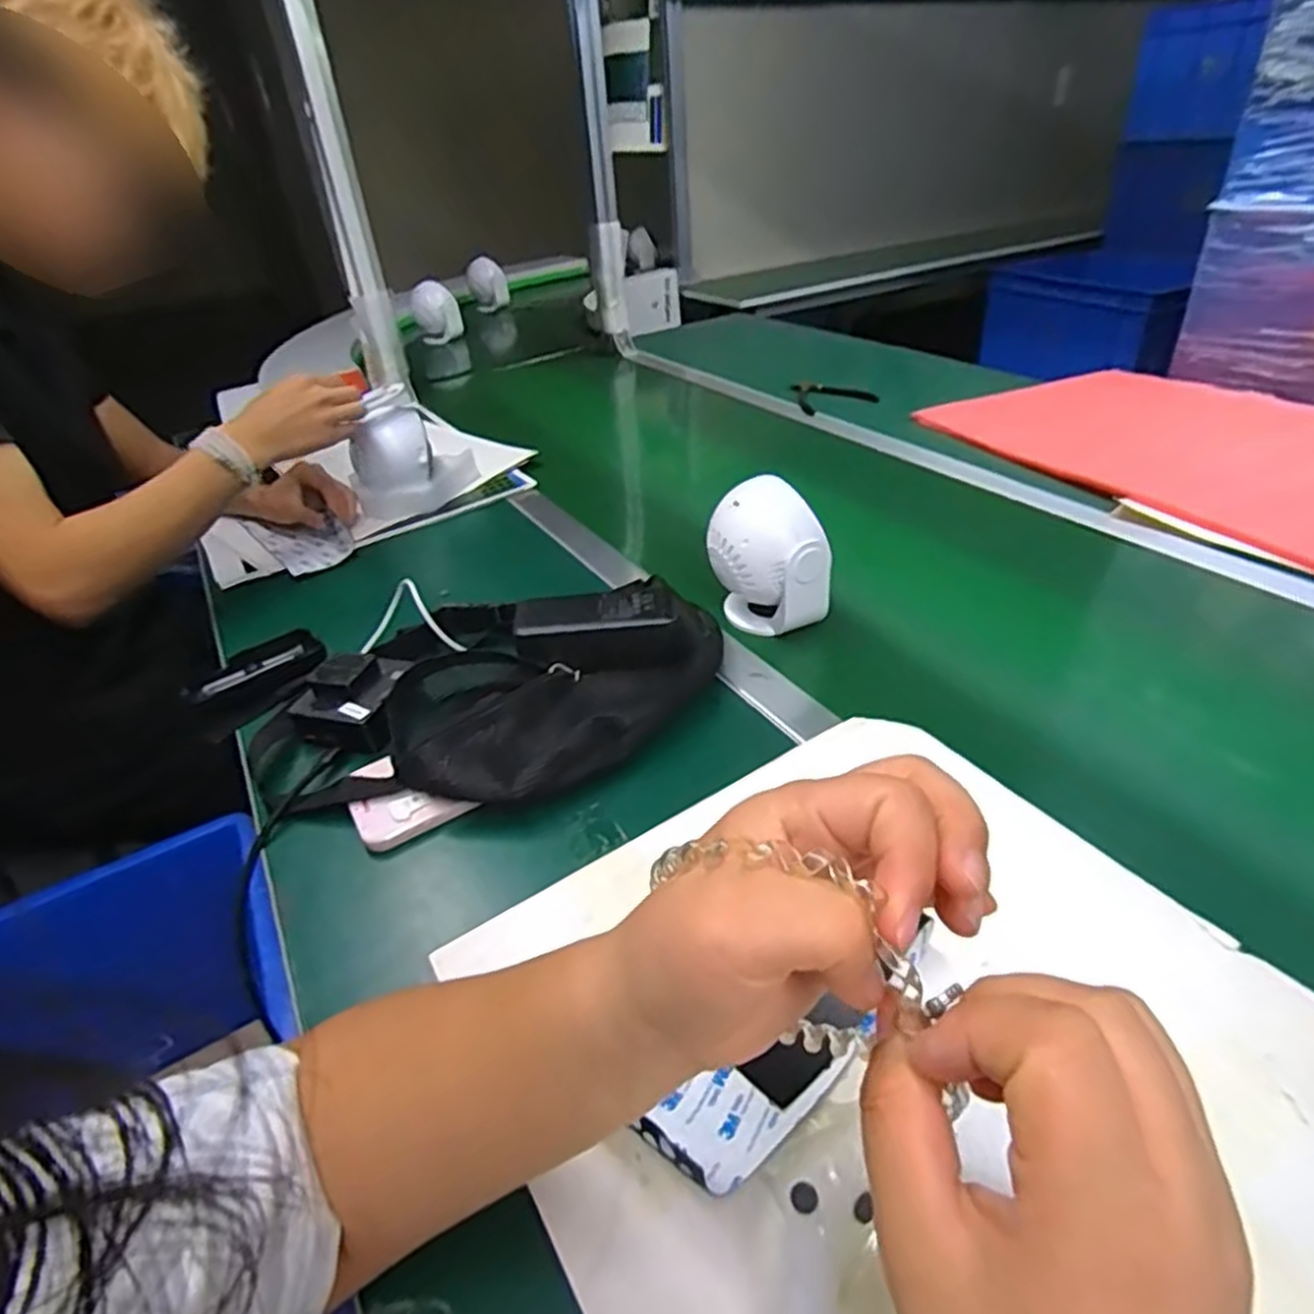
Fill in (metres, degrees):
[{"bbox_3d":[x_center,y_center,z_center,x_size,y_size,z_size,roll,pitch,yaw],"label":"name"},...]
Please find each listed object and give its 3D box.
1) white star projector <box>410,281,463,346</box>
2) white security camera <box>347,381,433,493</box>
[{"bbox_3d":[-0.503,-0.778,1.706,0.109,0.115,0.081,-15,37,-13],"label":"white star projector"},{"bbox_3d":[-0.321,-0.251,0.896,0.088,0.116,0.081,-17,36,-18],"label":"white security camera"}]

